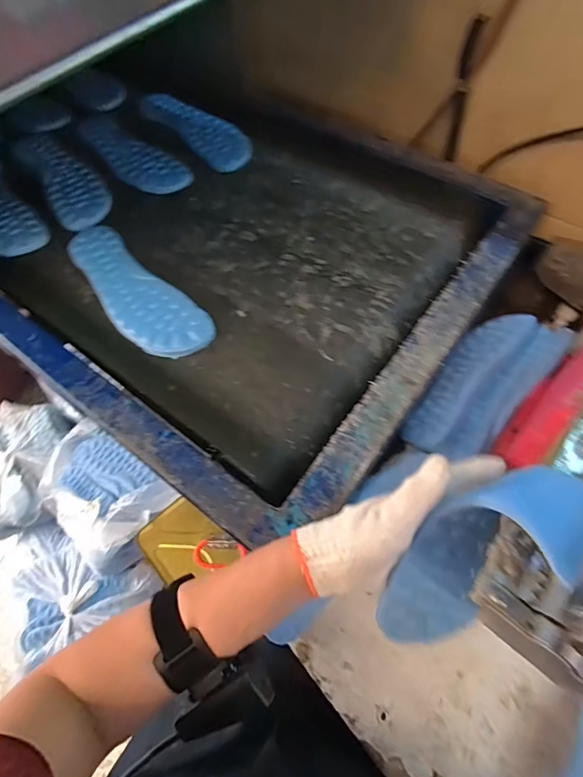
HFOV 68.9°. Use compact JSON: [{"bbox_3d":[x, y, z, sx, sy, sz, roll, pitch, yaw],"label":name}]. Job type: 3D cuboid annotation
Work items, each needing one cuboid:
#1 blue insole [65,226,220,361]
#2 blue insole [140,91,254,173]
[{"bbox_3d":[-0.204,-0.127,0.538,0.086,0.011,0.255,-41,67,-17],"label":"blue insole"},{"bbox_3d":[-0.162,-0.435,0.708,0.078,0.010,0.257,-42,67,-9],"label":"blue insole"}]

